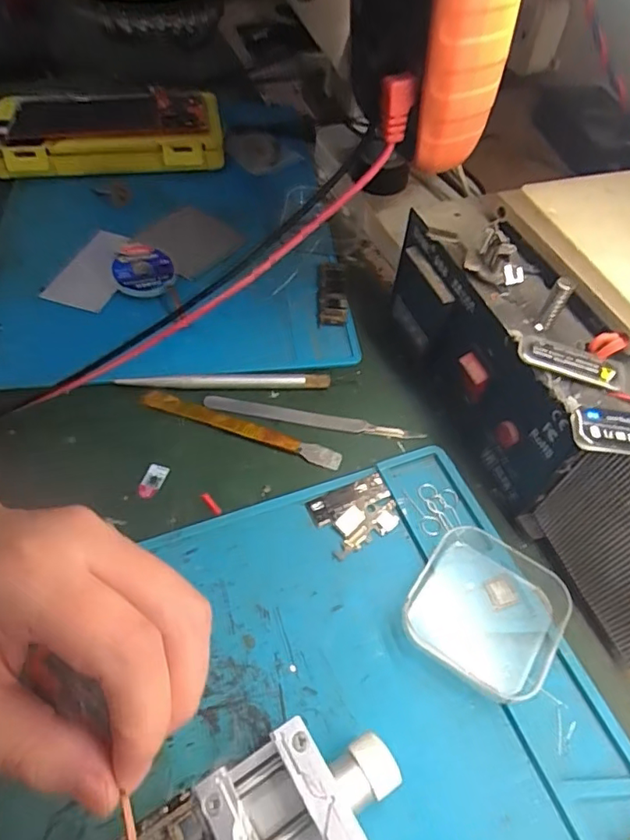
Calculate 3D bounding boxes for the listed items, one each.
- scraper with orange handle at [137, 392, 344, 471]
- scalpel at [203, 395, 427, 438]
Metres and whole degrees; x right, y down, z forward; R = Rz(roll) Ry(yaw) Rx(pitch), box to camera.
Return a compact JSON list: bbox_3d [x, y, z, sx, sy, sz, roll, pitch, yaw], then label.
[{"bbox_3d":[-0.043,0.003,0.308,0.120,0.006,0.012,16,55,11],"label":"scraper with orange handle"},{"bbox_3d":[-0.001,-0.001,0.315,0.128,0.007,0.008,7,54,4],"label":"scalpel"}]

